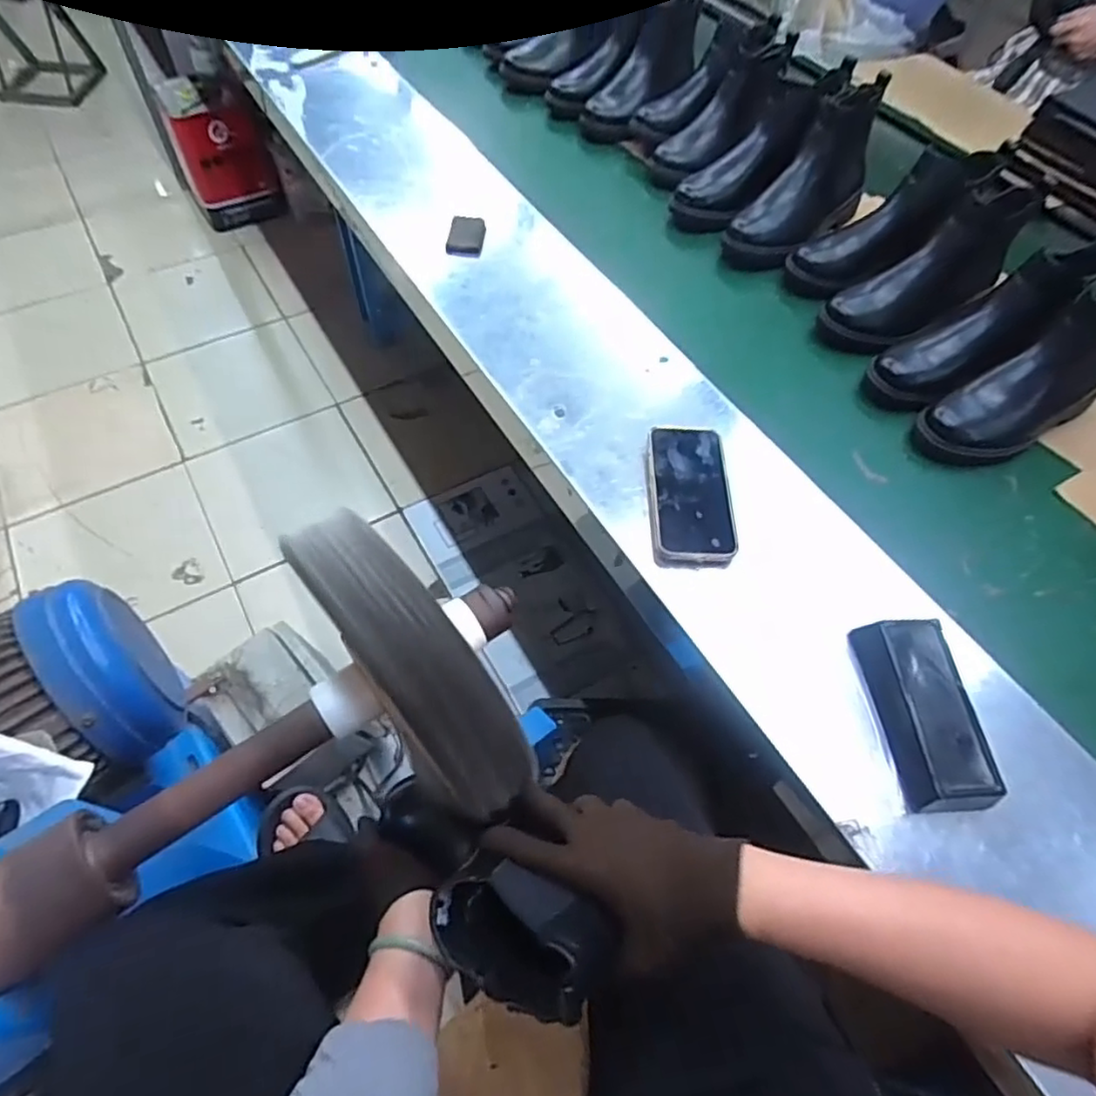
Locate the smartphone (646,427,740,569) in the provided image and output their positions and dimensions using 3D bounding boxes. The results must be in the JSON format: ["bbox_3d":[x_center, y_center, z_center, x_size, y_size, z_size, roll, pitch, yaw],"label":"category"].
[{"bbox_3d":[0.151,-0.056,0.679,0.091,0.017,0.161,-1,63,-1],"label":"smartphone"}]

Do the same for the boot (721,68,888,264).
[{"bbox_3d":[0.370,-0.515,0.916,0.240,0.159,0.098,-38,67,-25],"label":"boot"}]

